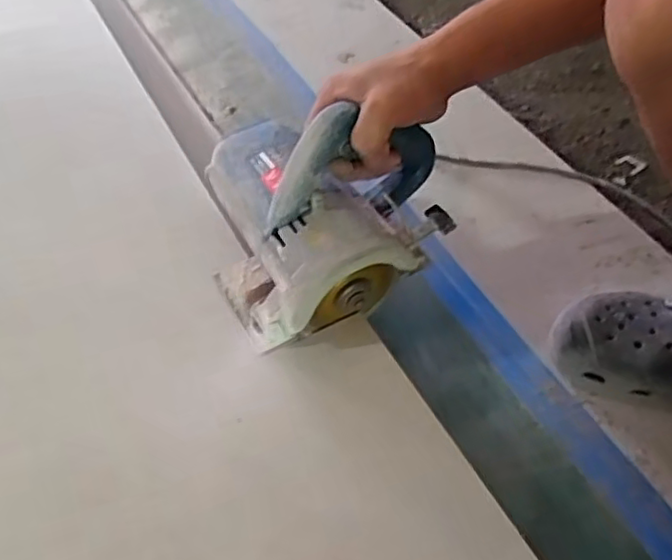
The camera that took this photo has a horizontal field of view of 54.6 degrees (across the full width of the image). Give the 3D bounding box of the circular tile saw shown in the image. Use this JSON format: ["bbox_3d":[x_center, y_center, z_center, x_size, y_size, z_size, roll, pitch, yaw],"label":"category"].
[{"bbox_3d":[-0.008,-0.075,0.553,0.187,0.165,0.169,-7,52,-8],"label":"circular tile saw"}]

